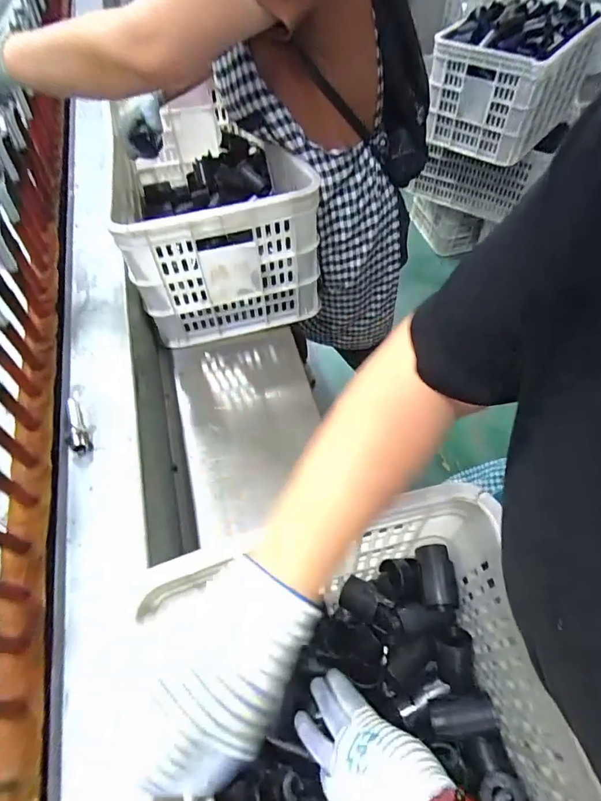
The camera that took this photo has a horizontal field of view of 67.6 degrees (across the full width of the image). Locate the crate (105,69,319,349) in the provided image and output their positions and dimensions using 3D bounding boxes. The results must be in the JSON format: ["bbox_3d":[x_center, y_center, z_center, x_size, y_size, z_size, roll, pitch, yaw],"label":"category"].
[{"bbox_3d":[-0.195,-0.404,0.925,0.334,0.280,0.499,-16,58,-11],"label":"crate"}]

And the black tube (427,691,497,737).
[{"bbox_3d":[0.173,0.340,0.488,0.069,0.031,0.034,-6,56,-4],"label":"black tube"}]

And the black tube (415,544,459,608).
[{"bbox_3d":[0.158,0.207,0.526,0.031,0.040,0.068,0,56,0],"label":"black tube"}]

